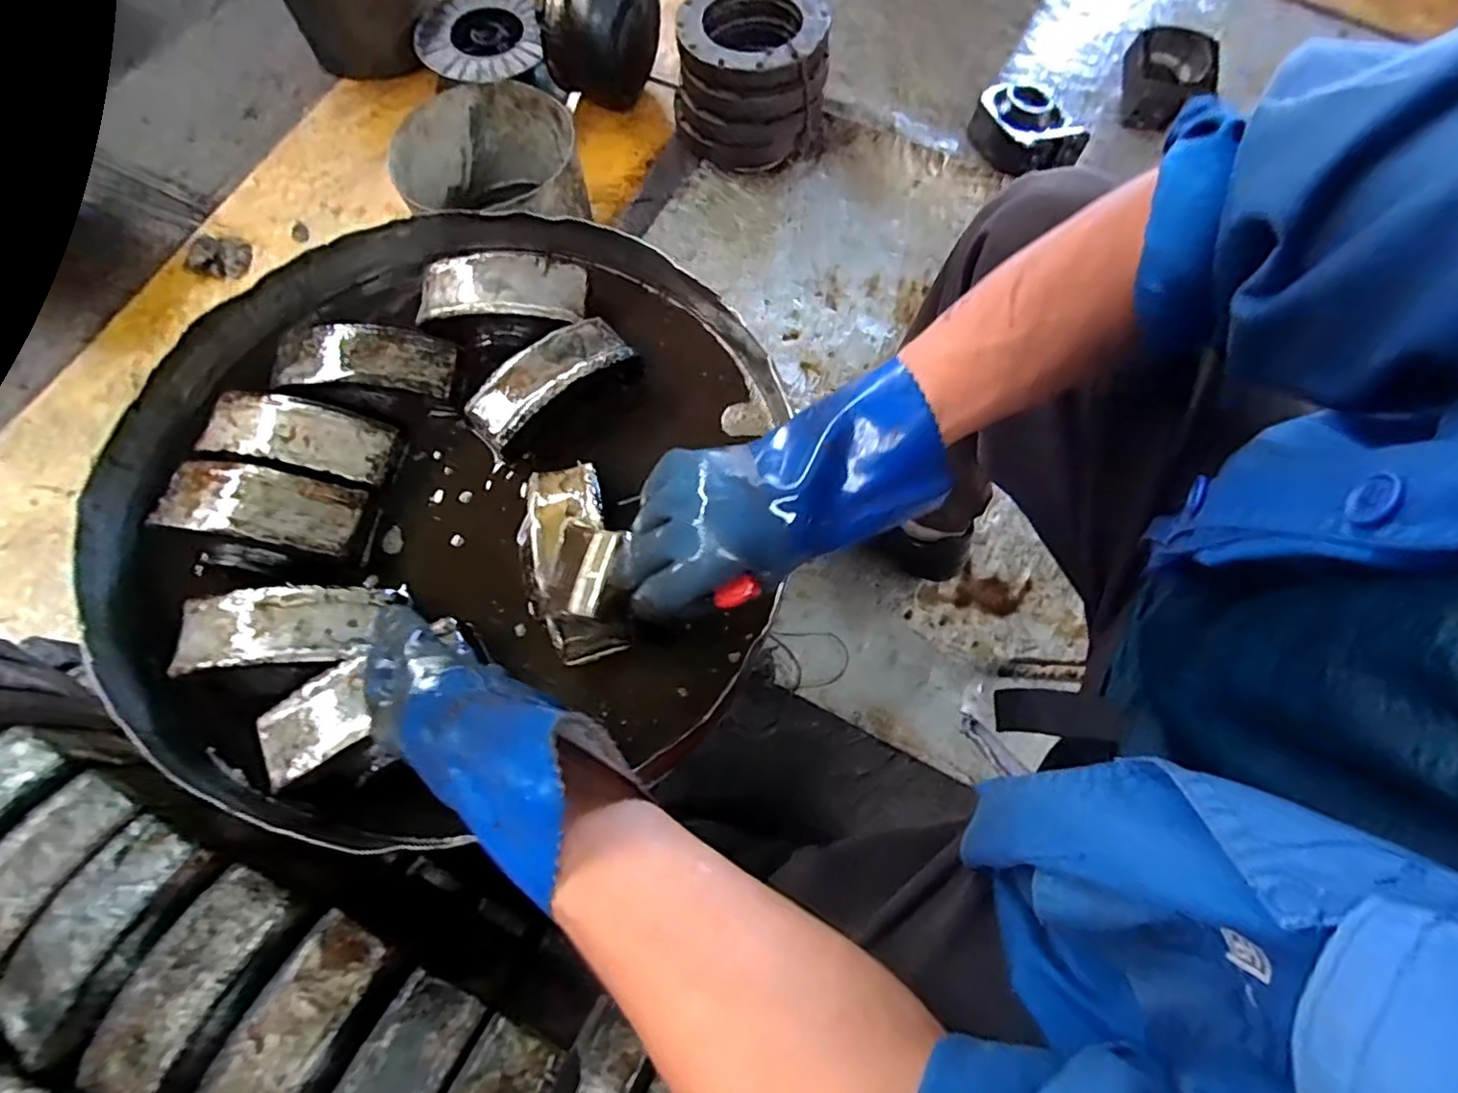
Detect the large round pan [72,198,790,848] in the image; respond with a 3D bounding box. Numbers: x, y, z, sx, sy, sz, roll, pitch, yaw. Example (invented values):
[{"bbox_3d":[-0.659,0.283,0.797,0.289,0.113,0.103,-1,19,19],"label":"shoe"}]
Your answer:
[{"bbox_3d":[-0.244,-0.049,0.541,0.552,0.079,0.556,4,71,-1],"label":"large round pan"}]

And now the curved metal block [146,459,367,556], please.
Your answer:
[{"bbox_3d":[-0.390,-0.035,0.515,0.150,0.033,0.060,9,71,1],"label":"curved metal block"}]

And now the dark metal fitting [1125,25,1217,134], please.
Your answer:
[{"bbox_3d":[0.862,-0.919,1.240,0.169,0.121,0.136,24,72,6],"label":"dark metal fitting"}]

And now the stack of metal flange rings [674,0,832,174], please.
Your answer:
[{"bbox_3d":[0.037,-0.825,1.104,0.254,0.178,0.256,2,71,-1],"label":"stack of metal flange rings"}]

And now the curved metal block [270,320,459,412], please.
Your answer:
[{"bbox_3d":[-0.335,-0.161,0.569,0.158,0.043,0.071,2,71,-1],"label":"curved metal block"}]

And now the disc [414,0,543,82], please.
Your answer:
[{"bbox_3d":[-0.458,-0.940,1.139,0.221,0.036,0.216,1,71,-2],"label":"disc"}]

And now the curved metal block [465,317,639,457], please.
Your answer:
[{"bbox_3d":[-0.164,-0.151,0.572,0.160,0.046,0.061,-34,75,-13],"label":"curved metal block"}]

